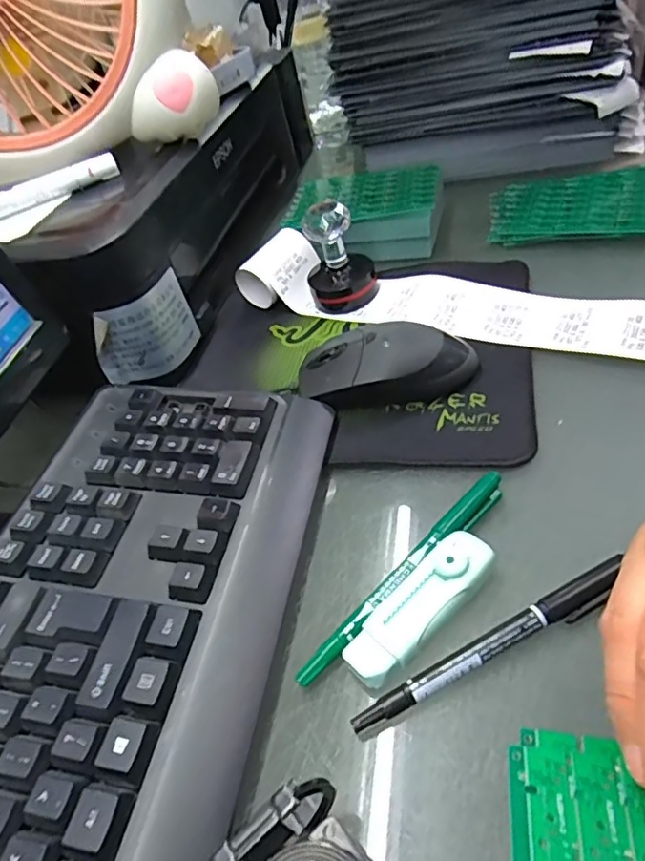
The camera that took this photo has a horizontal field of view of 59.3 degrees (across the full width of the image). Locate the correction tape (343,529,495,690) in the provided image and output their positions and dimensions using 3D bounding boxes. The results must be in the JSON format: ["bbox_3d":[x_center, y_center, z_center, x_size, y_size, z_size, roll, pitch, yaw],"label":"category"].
[{"bbox_3d":[0.044,0.078,0.254,0.081,0.019,0.026,-36,52,-25],"label":"correction tape"}]

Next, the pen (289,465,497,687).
[{"bbox_3d":[0.042,0.066,0.269,0.139,0.012,0.012,-37,52,-26],"label":"pen"}]

